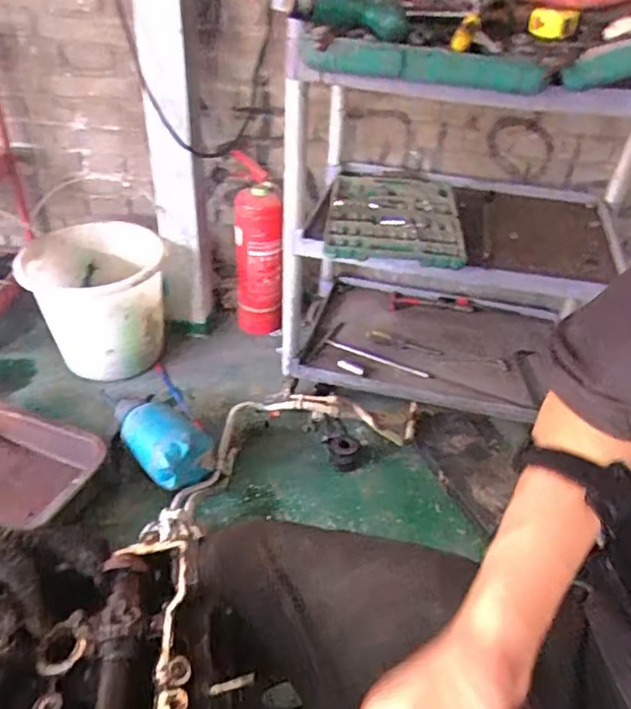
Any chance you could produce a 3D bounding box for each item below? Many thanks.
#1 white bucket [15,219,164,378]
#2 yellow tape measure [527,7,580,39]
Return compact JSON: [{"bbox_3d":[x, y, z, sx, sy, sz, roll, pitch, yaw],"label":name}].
[{"bbox_3d":[-0.564,-0.134,1.512,0.334,0.294,0.313,-3,37,-10],"label":"white bucket"},{"bbox_3d":[0.387,-0.540,0.941,0.076,0.038,0.053,16,38,15],"label":"yellow tape measure"}]

